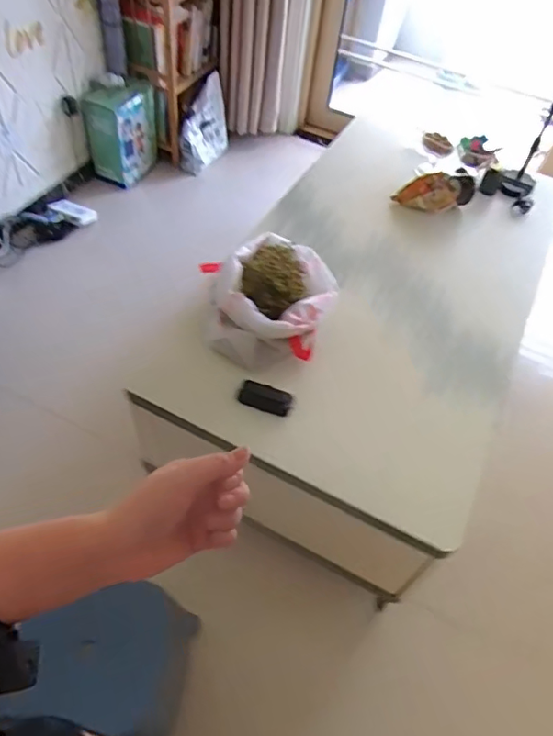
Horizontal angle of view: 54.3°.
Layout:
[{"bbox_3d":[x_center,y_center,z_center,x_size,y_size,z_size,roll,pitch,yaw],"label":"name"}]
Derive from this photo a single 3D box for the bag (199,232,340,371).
[{"bbox_3d":[-0.024,-0.156,1.142,0.286,0.151,0.294,8,53,1],"label":"bag"}]

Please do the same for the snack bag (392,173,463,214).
[{"bbox_3d":[0.417,-0.477,1.487,0.180,0.087,0.069,1,54,-5],"label":"snack bag"}]

